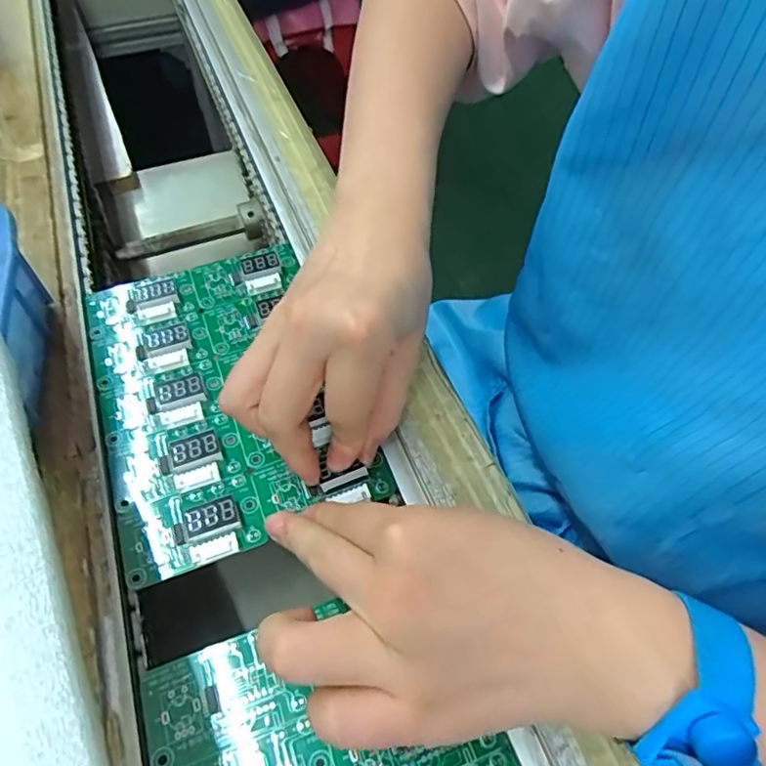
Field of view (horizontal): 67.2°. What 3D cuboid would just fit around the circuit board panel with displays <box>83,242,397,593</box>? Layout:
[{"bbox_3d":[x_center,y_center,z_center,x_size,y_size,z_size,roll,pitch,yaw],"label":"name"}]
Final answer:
[{"bbox_3d":[-0.087,0.001,0.308,0.124,0.011,0.182,-19,59,-12],"label":"circuit board panel with displays"}]

